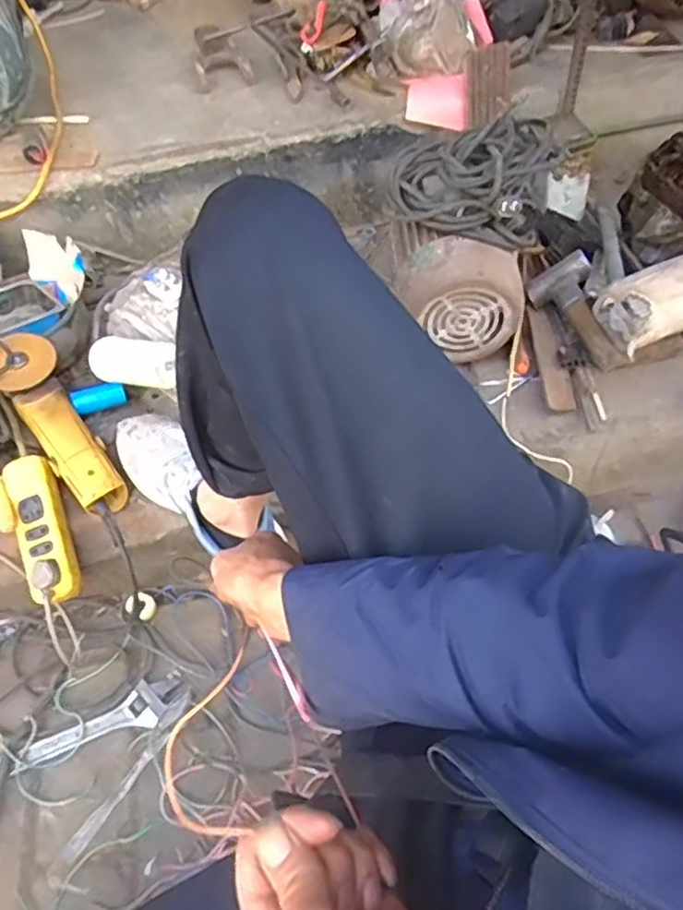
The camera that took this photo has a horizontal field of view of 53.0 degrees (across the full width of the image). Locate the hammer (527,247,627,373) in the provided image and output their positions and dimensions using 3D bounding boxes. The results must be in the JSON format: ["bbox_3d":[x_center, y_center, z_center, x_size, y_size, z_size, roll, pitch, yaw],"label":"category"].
[{"bbox_3d":[0.328,-0.198,0.914,0.086,0.030,0.186,-45,46,19],"label":"hammer"}]

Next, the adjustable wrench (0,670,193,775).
[{"bbox_3d":[-0.340,0.356,0.880,0.291,0.014,0.060,-18,54,-9],"label":"adjustable wrench"}]

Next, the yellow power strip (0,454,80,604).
[{"bbox_3d":[-0.392,0.096,0.881,0.077,0.028,0.189,-22,77,-11],"label":"yellow power strip"}]

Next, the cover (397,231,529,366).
[{"bbox_3d":[0.157,-0.204,0.912,0.158,0.148,0.081,5,54,9],"label":"cover"}]

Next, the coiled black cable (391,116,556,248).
[{"bbox_3d":[0.163,-0.358,0.886,0.204,0.105,0.155,21,58,20],"label":"coiled black cable"}]

